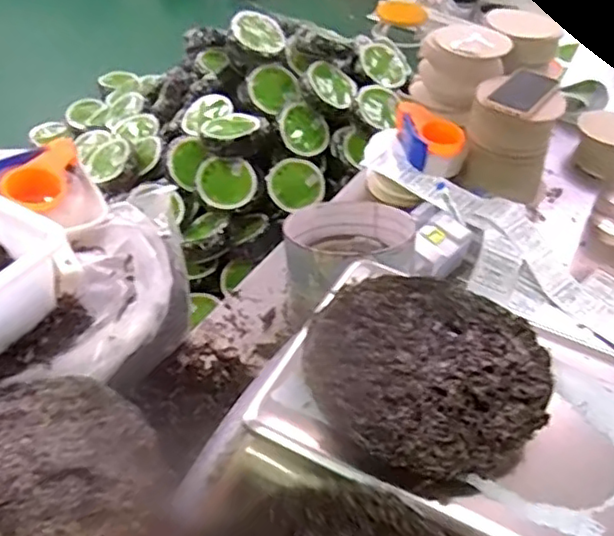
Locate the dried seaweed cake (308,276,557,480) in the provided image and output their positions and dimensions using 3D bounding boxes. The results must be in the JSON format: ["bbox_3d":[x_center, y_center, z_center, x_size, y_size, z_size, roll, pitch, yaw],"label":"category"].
[{"bbox_3d":[0.102,0.081,0.540,0.189,0.031,0.198,21,46,18],"label":"dried seaweed cake"}]

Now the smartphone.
[{"bbox_3d":[0.379,-0.308,1.119,0.079,0.016,0.160,28,48,24],"label":"smartphone"}]

